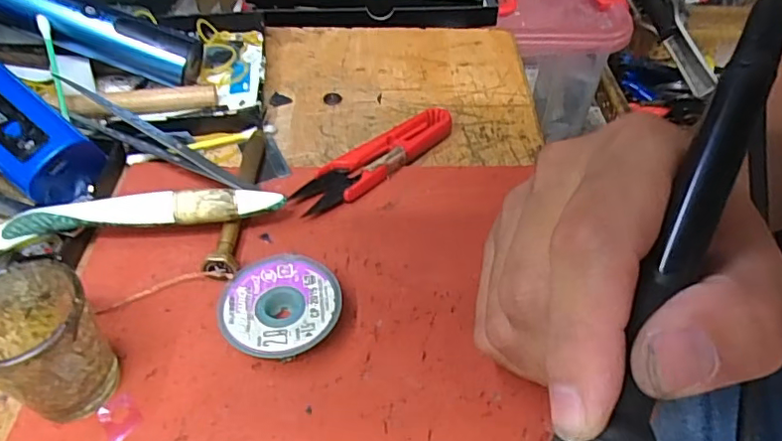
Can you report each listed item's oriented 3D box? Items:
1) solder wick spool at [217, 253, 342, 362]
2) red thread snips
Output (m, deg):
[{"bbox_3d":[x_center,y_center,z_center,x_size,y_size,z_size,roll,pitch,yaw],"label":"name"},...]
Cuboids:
[{"bbox_3d":[-0.042,0.035,0.212,0.044,0.013,0.044,1,48,-2],"label":"solder wick spool"},{"bbox_3d":[-0.006,-0.031,0.275,0.093,0.011,0.024,-35,58,-29],"label":"red thread snips"}]

